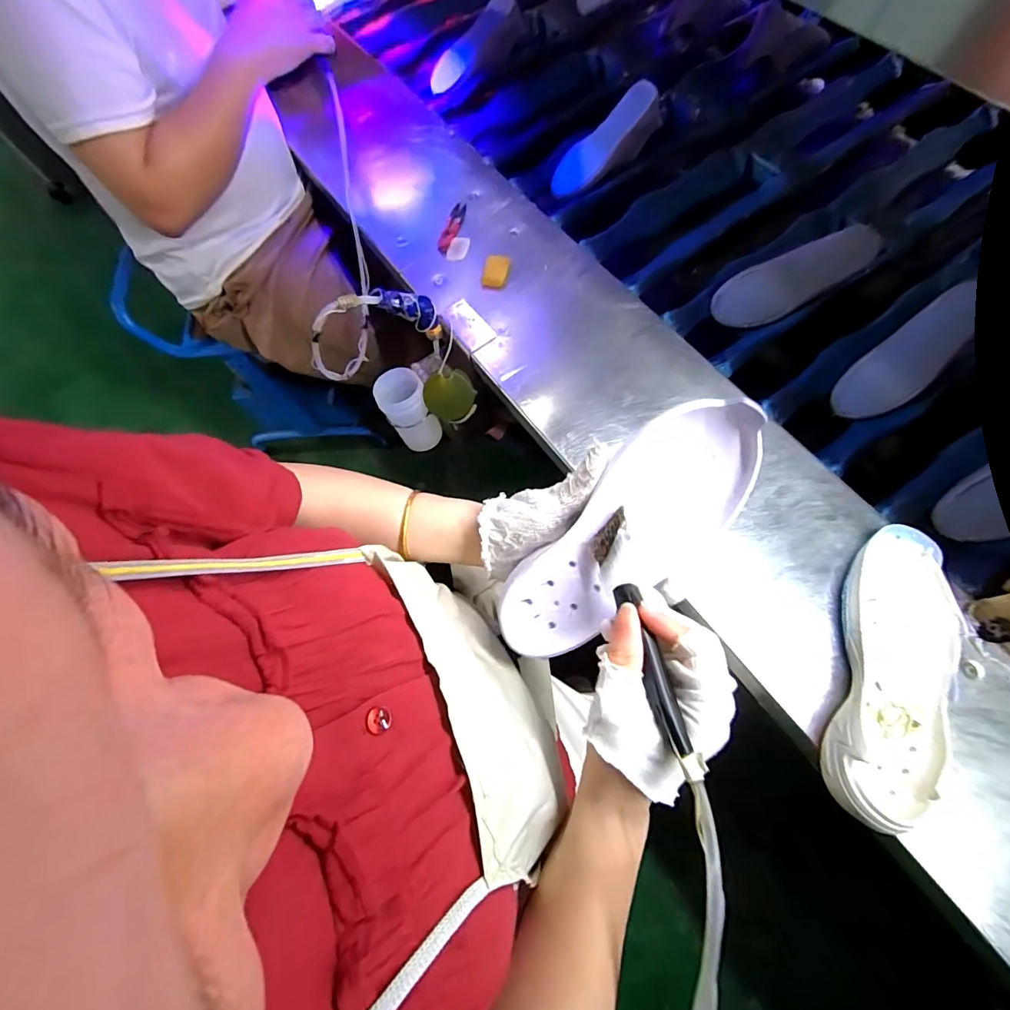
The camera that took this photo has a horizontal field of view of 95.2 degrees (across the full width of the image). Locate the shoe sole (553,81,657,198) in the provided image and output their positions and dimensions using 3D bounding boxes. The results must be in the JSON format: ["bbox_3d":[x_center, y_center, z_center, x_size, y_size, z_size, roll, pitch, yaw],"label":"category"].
[{"bbox_3d":[0.160,-0.606,0.768,0.204,0.016,0.061,-39,76,20],"label":"shoe sole"}]

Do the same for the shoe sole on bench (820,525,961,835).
[{"bbox_3d":[0.375,0.152,0.444,0.101,0.046,0.287,22,74,13],"label":"shoe sole on bench"}]

